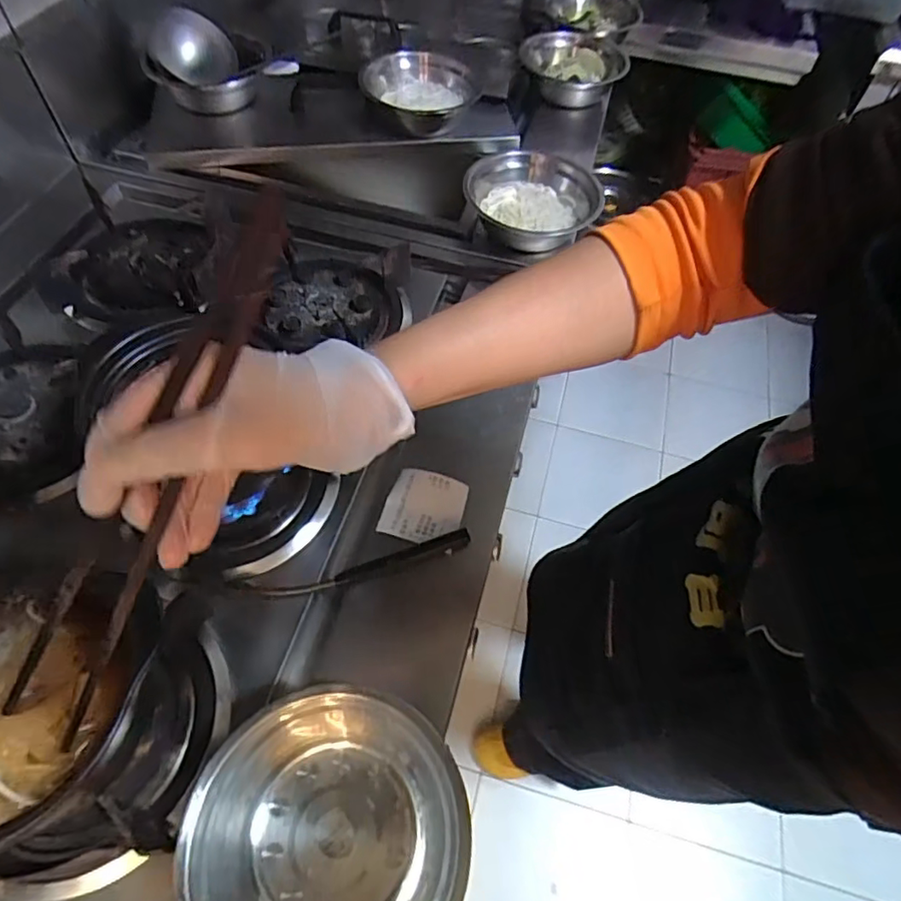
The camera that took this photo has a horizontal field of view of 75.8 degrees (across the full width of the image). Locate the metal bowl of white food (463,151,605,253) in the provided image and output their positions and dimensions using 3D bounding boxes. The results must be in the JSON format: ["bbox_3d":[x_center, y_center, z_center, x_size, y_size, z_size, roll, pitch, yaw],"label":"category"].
[{"bbox_3d":[0.115,-0.346,0.823,0.193,0.076,0.158,9,57,1],"label":"metal bowl of white food"}]

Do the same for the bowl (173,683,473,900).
[{"bbox_3d":[-0.088,0.285,0.427,0.191,0.071,0.190,2,57,-3],"label":"bowl"}]

